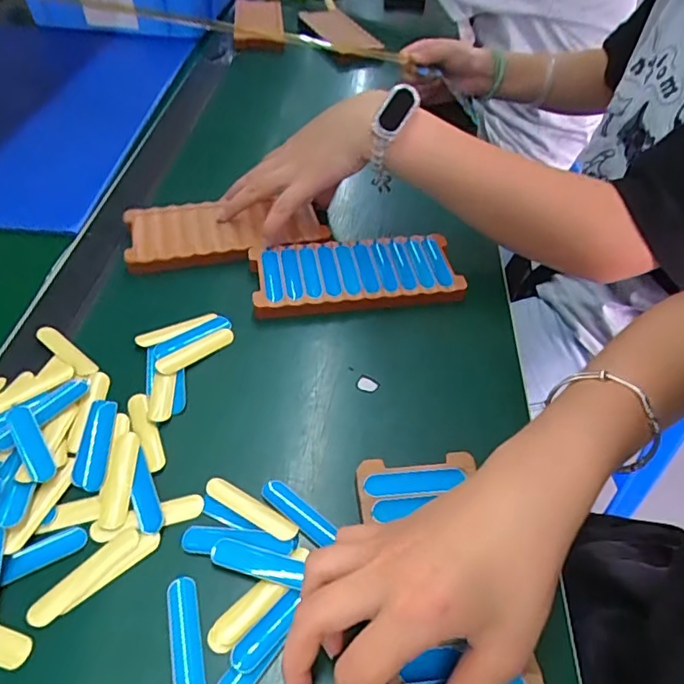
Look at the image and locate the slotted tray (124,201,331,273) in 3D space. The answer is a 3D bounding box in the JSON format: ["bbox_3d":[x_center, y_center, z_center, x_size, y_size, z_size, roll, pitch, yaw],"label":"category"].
[{"bbox_3d":[-0.103,-0.100,0.478,0.172,0.019,0.074,-8,50,-12],"label":"slotted tray"}]

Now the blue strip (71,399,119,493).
[{"bbox_3d":[-0.158,0.064,0.336,0.019,0.004,0.062,-2,49,-7],"label":"blue strip"}]

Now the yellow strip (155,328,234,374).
[{"bbox_3d":[-0.108,0.006,0.392,0.062,0.006,0.015,-33,59,-29],"label":"yellow strip"}]

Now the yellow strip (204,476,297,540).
[{"bbox_3d":[-0.054,0.099,0.313,0.062,0.004,0.013,26,52,17],"label":"yellow strip"}]

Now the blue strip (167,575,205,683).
[{"bbox_3d":[-0.080,0.152,0.267,0.015,0.004,0.063,-11,51,-14],"label":"blue strip"}]

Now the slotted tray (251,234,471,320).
[{"bbox_3d":[0.011,-0.060,0.454,0.171,0.023,0.075,-5,50,-9],"label":"slotted tray"}]

